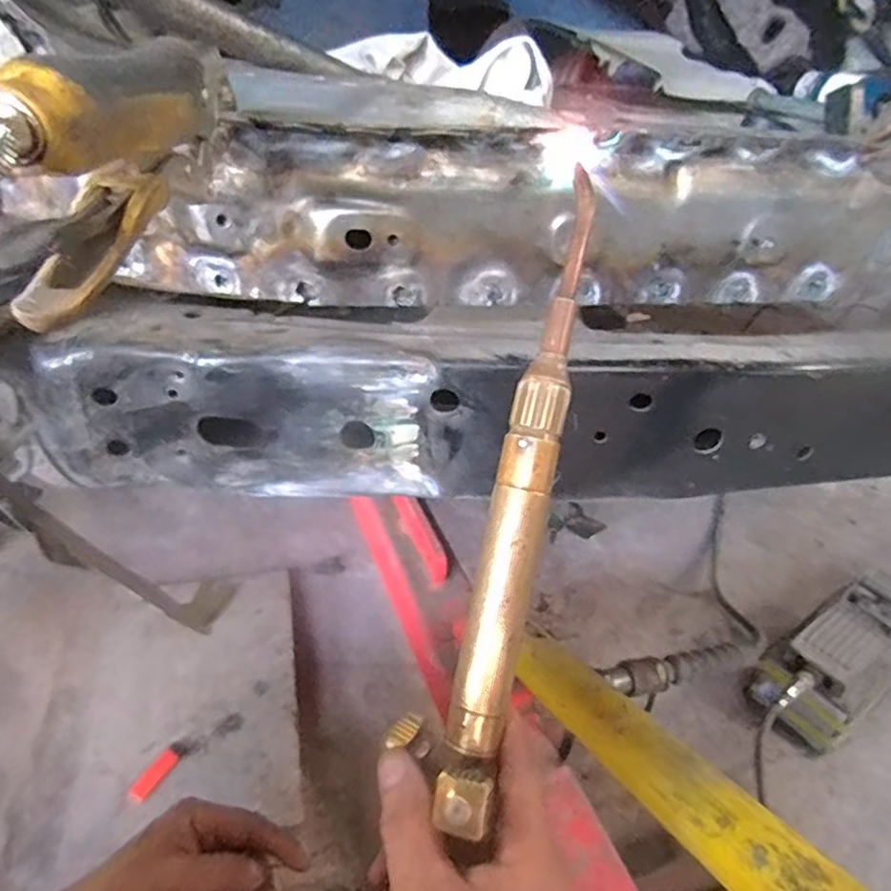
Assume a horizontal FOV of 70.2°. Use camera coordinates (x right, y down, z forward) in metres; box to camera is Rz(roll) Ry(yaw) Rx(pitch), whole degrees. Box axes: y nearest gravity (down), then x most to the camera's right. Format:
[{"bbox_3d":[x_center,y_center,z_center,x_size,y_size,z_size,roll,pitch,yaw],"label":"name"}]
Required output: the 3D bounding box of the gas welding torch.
[{"bbox_3d":[0.029,0.012,0.293,0.043,0.289,0.034,12,-7,11],"label":"gas welding torch"}]

